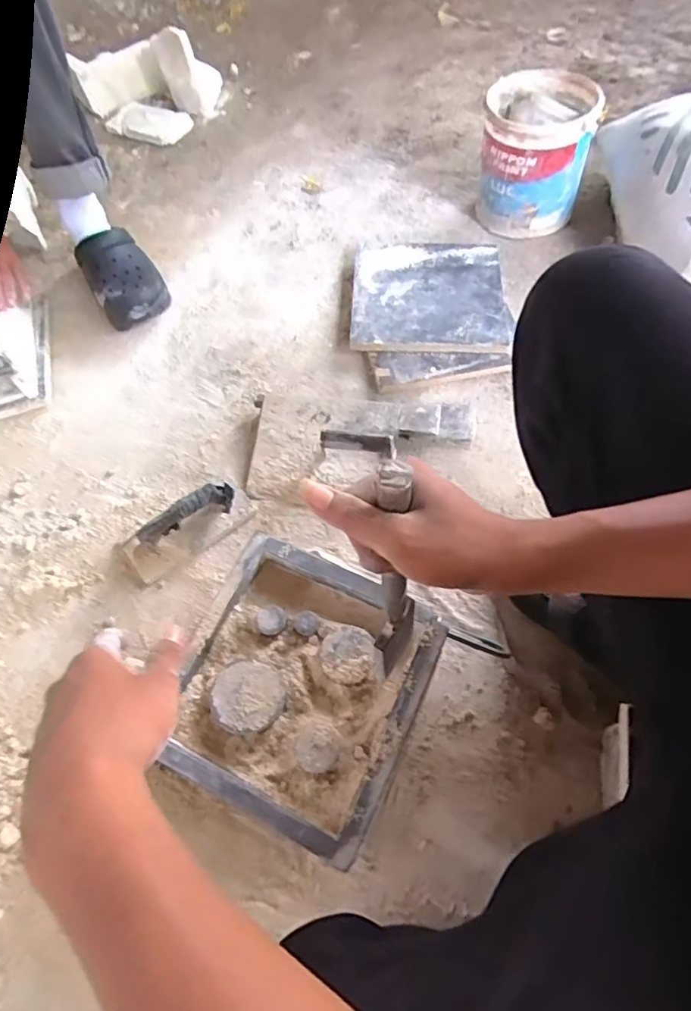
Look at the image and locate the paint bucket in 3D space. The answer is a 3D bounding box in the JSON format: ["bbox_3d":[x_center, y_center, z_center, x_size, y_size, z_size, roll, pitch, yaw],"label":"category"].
[{"bbox_3d":[0.327,-0.610,0.983,0.176,0.193,0.177,-1,64,3],"label":"paint bucket"}]

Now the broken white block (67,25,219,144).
[{"bbox_3d":[-0.416,-0.930,1.213,0.283,0.143,0.228,-20,64,-7],"label":"broken white block"}]

